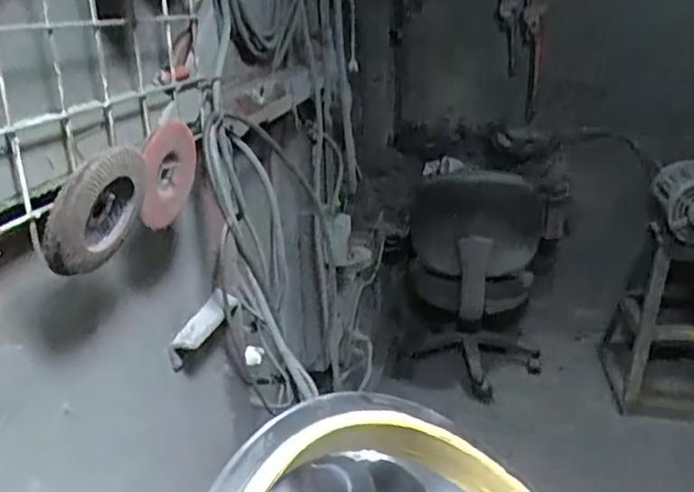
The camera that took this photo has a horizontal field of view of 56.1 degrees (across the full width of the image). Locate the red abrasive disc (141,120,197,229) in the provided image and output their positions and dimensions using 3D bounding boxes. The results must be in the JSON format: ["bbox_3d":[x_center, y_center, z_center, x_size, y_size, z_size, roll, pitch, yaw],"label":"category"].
[{"bbox_3d":[-0.157,-0.066,0.585,0.012,0.091,0.098,17,14,9],"label":"red abrasive disc"}]

